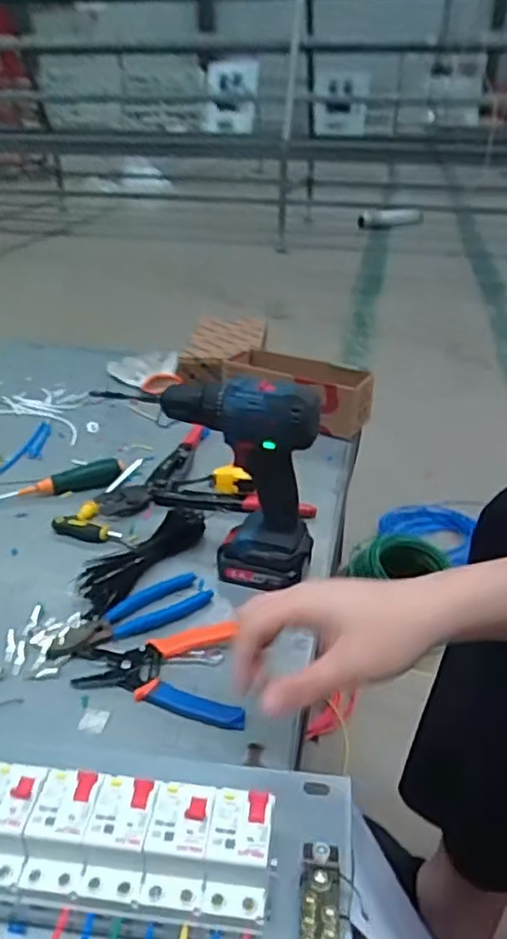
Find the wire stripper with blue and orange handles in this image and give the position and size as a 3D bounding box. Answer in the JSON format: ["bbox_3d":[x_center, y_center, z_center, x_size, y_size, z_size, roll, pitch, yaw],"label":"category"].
[{"bbox_3d":[-0.076,0.172,0.597,0.156,0.015,0.097,6,30,13],"label":"wire stripper with blue and orange handles"}]

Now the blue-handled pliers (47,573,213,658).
[{"bbox_3d":[-0.118,0.144,0.647,0.159,0.011,0.045,-20,34,-30],"label":"blue-handled pliers"}]

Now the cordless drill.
[{"bbox_3d":[-0.011,0.009,0.677,0.149,0.208,0.069,18,34,30],"label":"cordless drill"}]

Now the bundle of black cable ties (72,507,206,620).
[{"bbox_3d":[-0.124,0.093,0.725,0.052,0.023,0.186,16,34,27],"label":"bundle of black cable ties"}]

